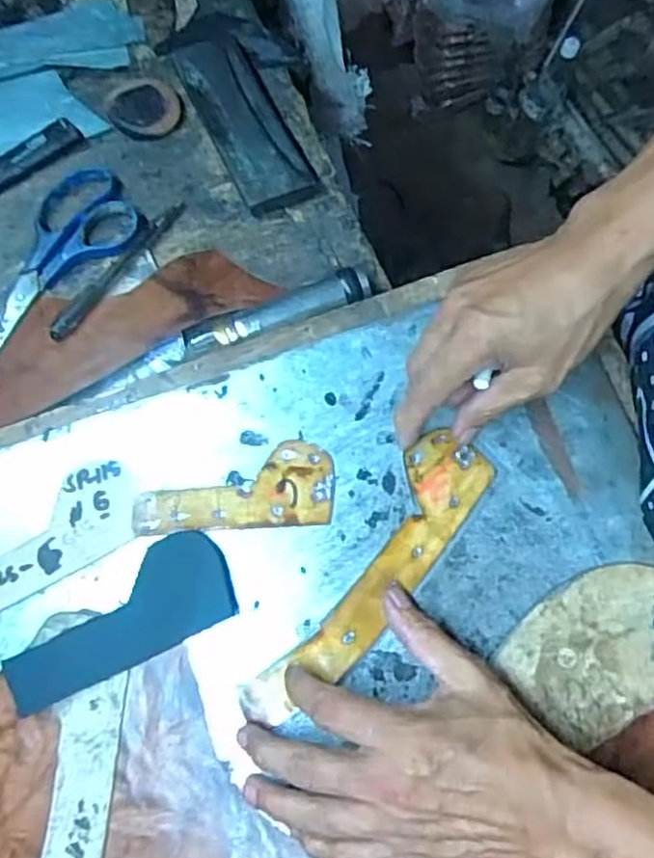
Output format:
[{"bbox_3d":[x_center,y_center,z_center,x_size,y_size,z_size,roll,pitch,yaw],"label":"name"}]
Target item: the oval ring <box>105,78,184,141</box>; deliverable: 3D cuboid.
[{"bbox_3d":[-0.137,-0.242,0.513,0.054,0.012,0.052,-10,69,-6],"label":"oval ring"}]

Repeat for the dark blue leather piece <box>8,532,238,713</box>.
[{"bbox_3d":[-0.116,0.105,0.383,0.127,0.007,0.055,-25,72,-11],"label":"dark blue leather piece"}]

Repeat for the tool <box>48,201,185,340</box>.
[{"bbox_3d":[-0.143,-0.112,0.468,0.012,0.009,0.131,34,71,11],"label":"tool"}]

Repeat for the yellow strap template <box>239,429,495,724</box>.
[{"bbox_3d":[0.024,0.083,0.389,0.047,0.005,0.190,38,79,12],"label":"yellow strap template"}]

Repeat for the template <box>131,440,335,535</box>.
[{"bbox_3d":[-0.056,0.035,0.406,0.117,0.004,0.048,-4,77,1],"label":"template"}]

